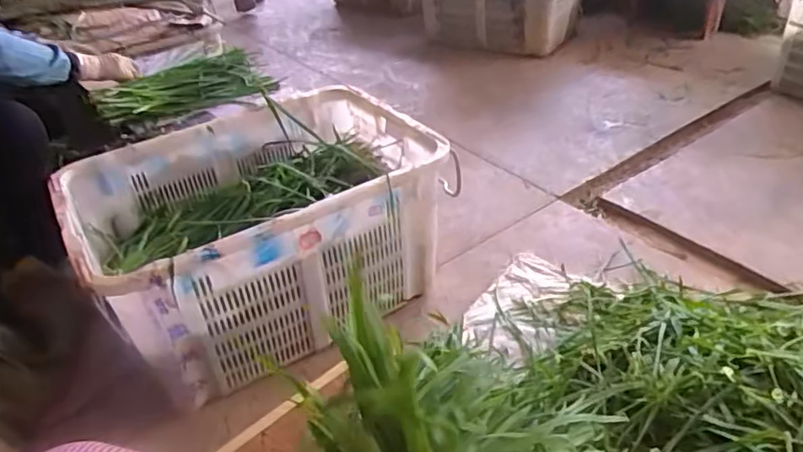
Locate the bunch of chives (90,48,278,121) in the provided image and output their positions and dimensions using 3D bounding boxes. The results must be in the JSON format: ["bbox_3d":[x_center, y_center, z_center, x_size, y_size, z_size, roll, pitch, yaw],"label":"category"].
[{"bbox_3d":[-0.526,-0.351,1.484,0.447,0.075,0.217,-32,44,-33],"label":"bunch of chives"}]

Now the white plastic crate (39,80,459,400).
[{"bbox_3d":[-0.285,0.005,1.236,0.659,0.340,0.486,-22,39,-22],"label":"white plastic crate"}]

